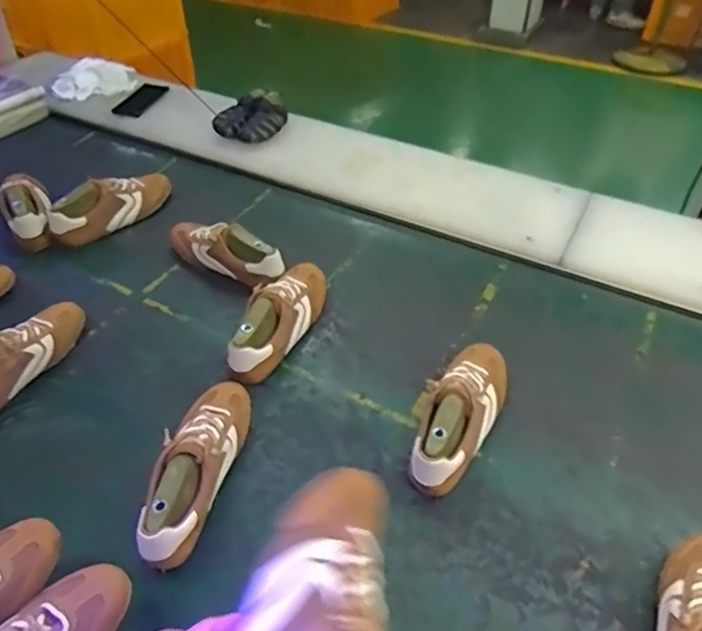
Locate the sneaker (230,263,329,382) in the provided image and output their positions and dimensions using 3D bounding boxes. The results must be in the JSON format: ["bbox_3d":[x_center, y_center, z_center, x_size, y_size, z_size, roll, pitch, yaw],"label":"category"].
[{"bbox_3d":[-0.106,-0.001,0.925,0.085,0.087,0.255,16,47,17],"label":"sneaker"}]

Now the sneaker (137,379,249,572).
[{"bbox_3d":[-0.191,0.182,0.736,0.073,0.087,0.259,8,43,5],"label":"sneaker"}]

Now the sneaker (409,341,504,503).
[{"bbox_3d":[0.148,0.130,0.788,0.089,0.085,0.237,18,47,18],"label":"sneaker"}]

